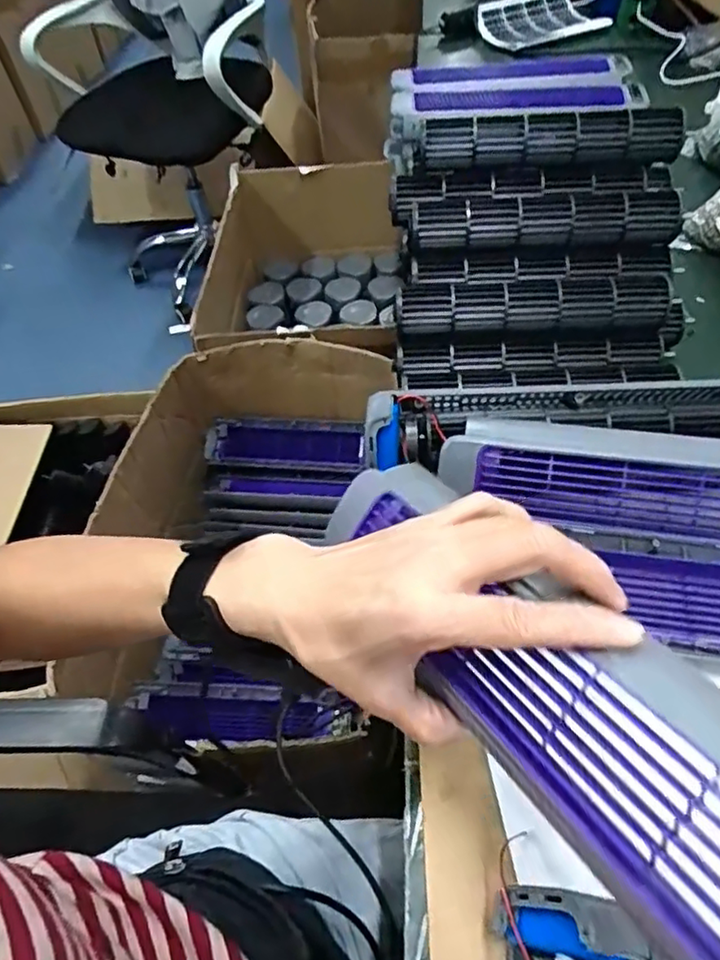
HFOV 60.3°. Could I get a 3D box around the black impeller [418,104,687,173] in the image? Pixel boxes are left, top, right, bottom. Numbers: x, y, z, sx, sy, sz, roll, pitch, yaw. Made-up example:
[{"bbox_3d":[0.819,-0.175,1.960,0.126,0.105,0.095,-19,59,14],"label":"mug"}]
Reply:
[{"bbox_3d":[0.162,-0.289,0.540,0.222,0.050,0.038,-3,53,3],"label":"black impeller"}]

